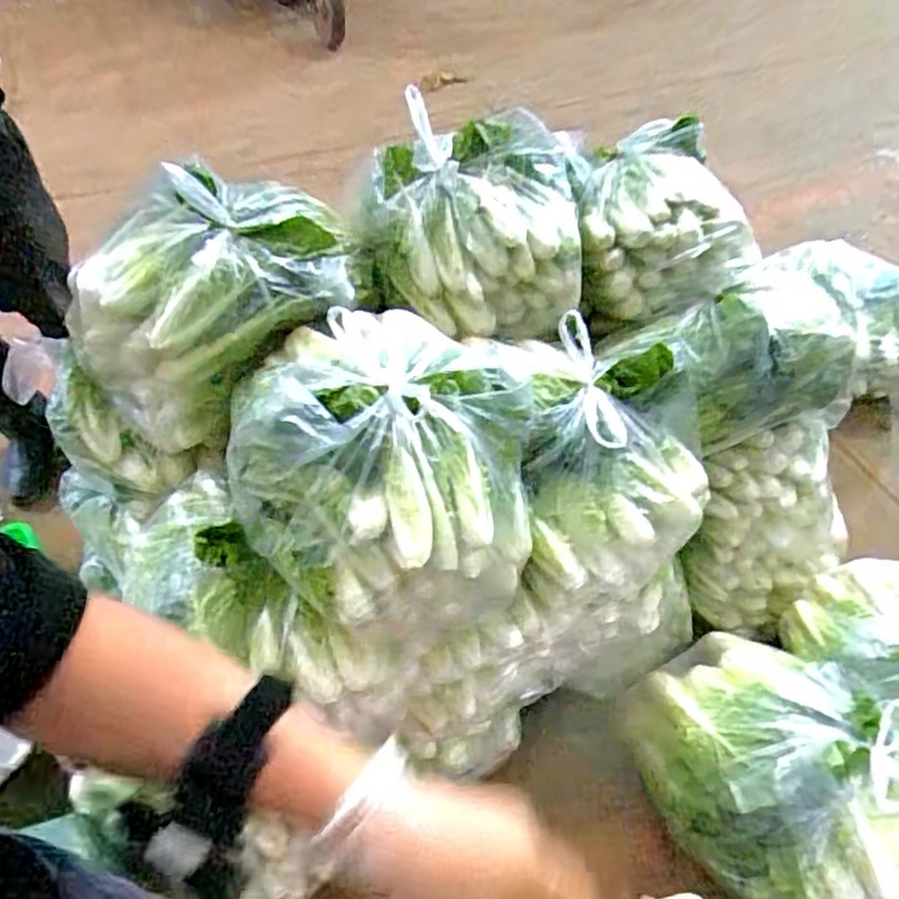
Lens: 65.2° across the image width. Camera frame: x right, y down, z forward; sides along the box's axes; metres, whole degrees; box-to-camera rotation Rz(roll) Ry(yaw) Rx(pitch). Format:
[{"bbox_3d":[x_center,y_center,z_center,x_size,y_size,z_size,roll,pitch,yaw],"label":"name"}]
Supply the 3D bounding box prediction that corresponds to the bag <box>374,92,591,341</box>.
[{"bbox_3d":[0.054,-0.377,1.181,0.342,0.245,0.367,8,51,6],"label":"bag"}]

